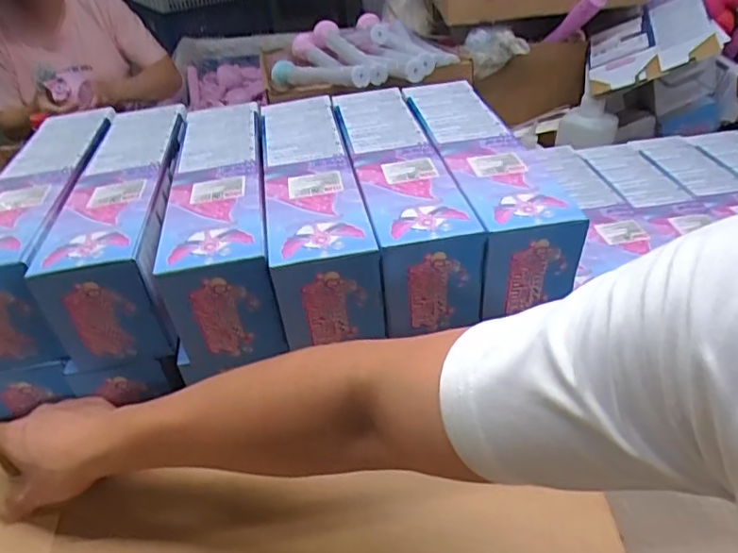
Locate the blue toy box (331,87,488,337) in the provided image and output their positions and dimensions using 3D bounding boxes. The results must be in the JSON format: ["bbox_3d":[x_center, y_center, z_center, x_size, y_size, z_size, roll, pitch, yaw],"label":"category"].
[{"bbox_3d":[0.025,-0.102,0.588,0.087,0.090,0.333,-8,43,-6],"label":"blue toy box"}]

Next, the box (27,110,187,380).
[{"bbox_3d":[-0.249,-0.072,0.584,0.096,0.103,0.326,-7,38,-7],"label":"box"}]

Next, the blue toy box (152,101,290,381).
[{"bbox_3d":[-0.149,-0.072,0.578,0.088,0.104,0.325,-8,38,-8],"label":"blue toy box"}]

